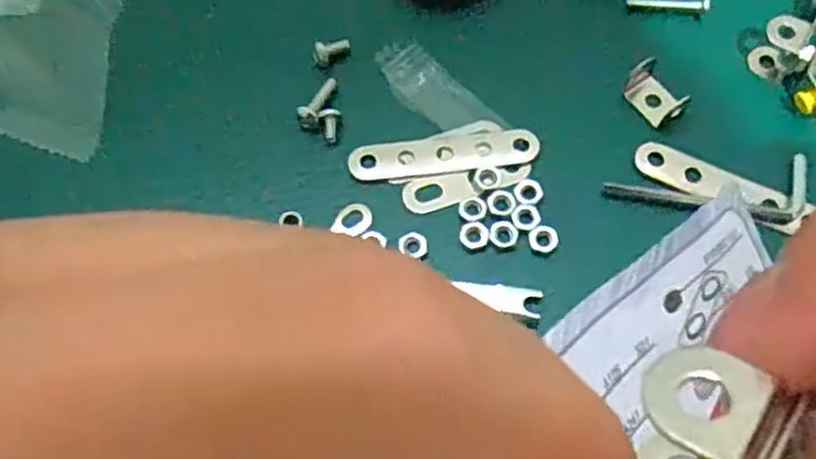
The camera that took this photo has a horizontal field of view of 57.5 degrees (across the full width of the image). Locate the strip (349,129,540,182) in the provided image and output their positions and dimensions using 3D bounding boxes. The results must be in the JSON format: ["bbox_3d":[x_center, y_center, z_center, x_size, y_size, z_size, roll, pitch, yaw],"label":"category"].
[{"bbox_3d":[0.010,-0.020,0.193,0.048,0.004,0.011,-6,66,-4],"label":"strip"}]

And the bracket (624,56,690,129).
[{"bbox_3d":[0.066,-0.037,0.199,0.012,0.006,0.019,-22,68,-11],"label":"bracket"}]

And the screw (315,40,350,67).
[{"bbox_3d":[-0.021,-0.050,0.205,0.010,0.004,0.006,-26,73,-23],"label":"screw"}]

